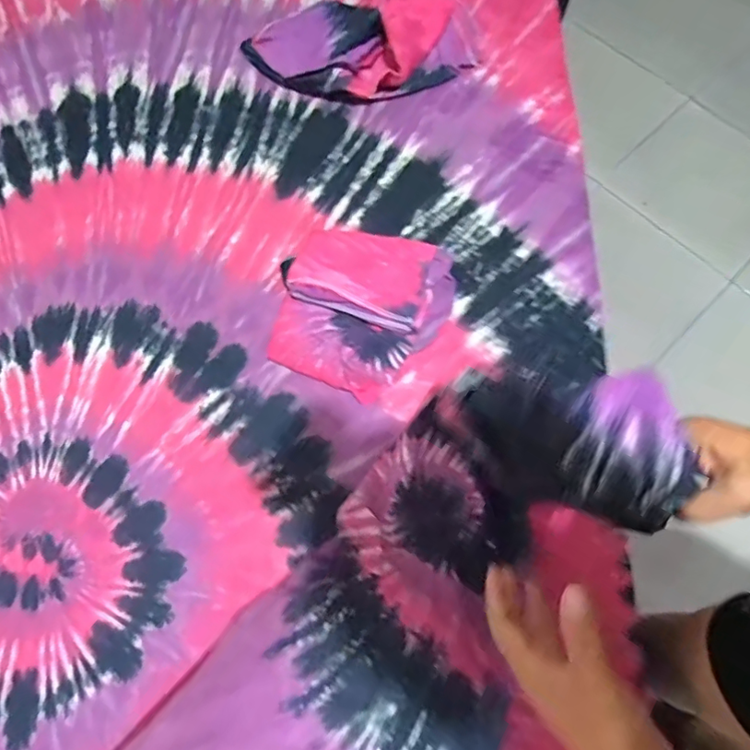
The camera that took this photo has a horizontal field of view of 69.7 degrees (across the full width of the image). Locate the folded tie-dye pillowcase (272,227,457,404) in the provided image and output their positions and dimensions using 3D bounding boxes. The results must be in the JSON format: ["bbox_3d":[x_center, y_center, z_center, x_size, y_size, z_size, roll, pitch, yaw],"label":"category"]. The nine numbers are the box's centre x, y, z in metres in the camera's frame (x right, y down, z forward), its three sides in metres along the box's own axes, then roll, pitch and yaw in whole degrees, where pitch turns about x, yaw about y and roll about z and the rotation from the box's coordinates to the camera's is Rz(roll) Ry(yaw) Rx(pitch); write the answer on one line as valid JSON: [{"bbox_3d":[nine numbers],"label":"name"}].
[{"bbox_3d":[-0.021,-0.096,0.702,0.209,0.052,0.228,25,74,10],"label":"folded tie-dye pillowcase"}]

